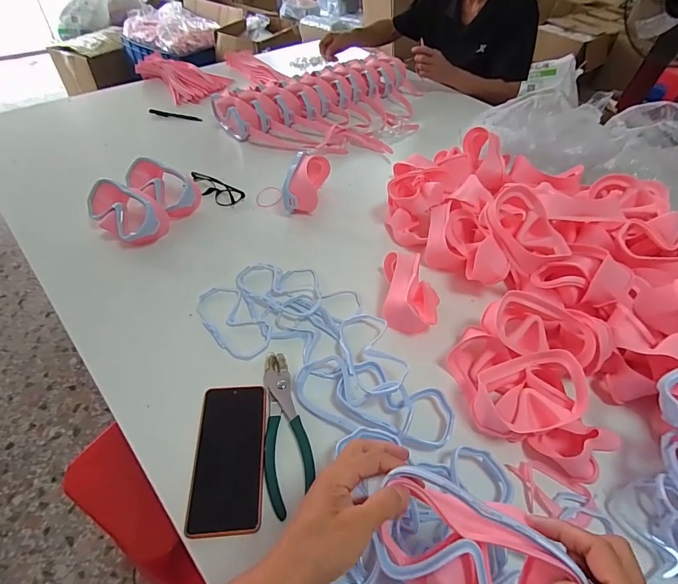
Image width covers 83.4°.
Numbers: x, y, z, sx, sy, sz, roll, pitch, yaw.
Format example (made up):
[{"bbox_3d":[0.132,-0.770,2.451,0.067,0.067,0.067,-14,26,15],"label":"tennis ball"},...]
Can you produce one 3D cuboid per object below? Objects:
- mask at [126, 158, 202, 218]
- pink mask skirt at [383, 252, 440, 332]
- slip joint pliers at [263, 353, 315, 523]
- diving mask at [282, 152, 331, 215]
[{"bbox_3d":[-0.330,-0.197,0.730,0.139,0.072,0.089,35,55,23],"label":"mask"},{"bbox_3d":[0.112,-0.005,0.592,0.083,0.056,0.125,7,49,1],"label":"pink mask skirt"},{"bbox_3d":[-0.070,0.164,0.470,0.054,0.010,0.194,-9,51,-13],"label":"slip joint pliers"},{"bbox_3d":[-0.065,-0.215,0.750,0.064,0.068,0.140,14,49,7],"label":"diving mask"}]

